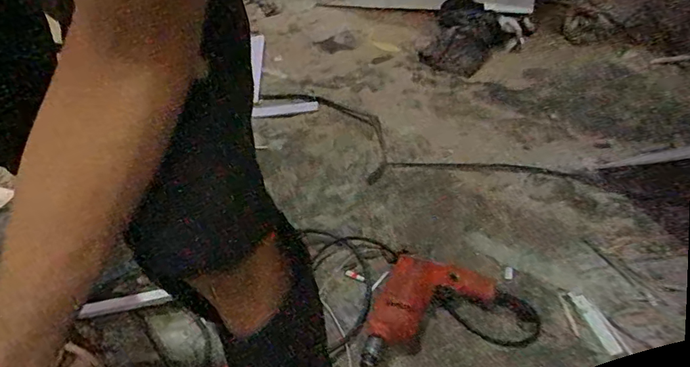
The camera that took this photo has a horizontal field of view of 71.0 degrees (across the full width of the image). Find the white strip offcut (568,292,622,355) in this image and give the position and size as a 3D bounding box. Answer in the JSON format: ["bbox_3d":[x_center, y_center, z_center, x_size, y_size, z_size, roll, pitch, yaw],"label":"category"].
[{"bbox_3d":[0.413,0.227,0.798,0.028,0.005,0.108,-16,55,-13],"label":"white strip offcut"}]

